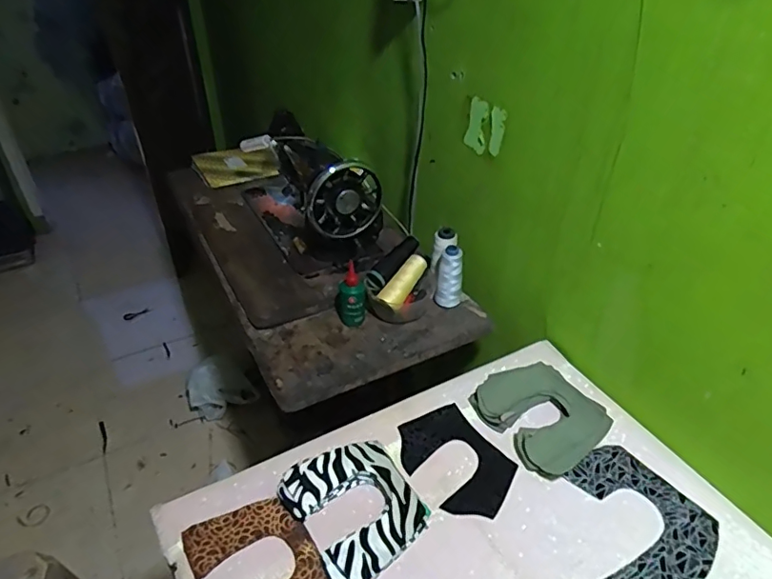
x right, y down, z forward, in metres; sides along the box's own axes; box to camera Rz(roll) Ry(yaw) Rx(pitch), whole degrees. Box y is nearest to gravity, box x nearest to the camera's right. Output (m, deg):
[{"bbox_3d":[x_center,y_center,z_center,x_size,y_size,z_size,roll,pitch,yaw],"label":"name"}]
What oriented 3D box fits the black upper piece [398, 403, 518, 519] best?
[{"bbox_3d":[0.091,0.225,0.701,0.112,0.006,0.157,-27,49,-27],"label":"black upper piece"}]

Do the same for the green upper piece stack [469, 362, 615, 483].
[{"bbox_3d":[0.211,0.171,0.741,0.131,0.034,0.158,-25,45,-30],"label":"green upper piece stack"}]

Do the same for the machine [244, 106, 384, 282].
[{"bbox_3d":[-0.169,-0.204,1.061,0.166,0.217,0.368,-18,42,-23],"label":"machine"}]

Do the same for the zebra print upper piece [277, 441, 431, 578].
[{"bbox_3d":[-0.033,0.254,0.630,0.137,0.027,0.156,-25,44,-29],"label":"zebra print upper piece"}]

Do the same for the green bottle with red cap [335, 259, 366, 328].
[{"bbox_3d":[-0.060,0.007,0.887,0.047,0.109,0.034,-2,38,-4],"label":"green bottle with red cap"}]

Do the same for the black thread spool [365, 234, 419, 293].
[{"bbox_3d":[0.013,-0.049,0.935,0.040,0.030,0.130,28,62,30],"label":"black thread spool"}]

